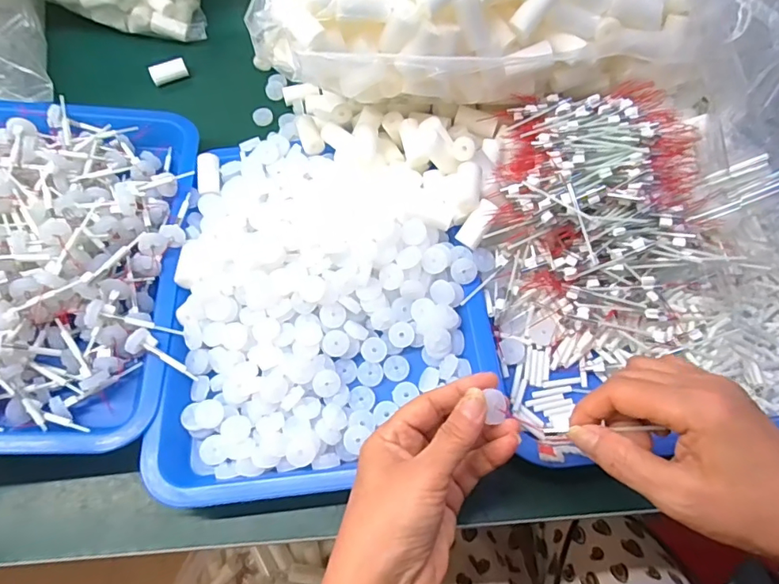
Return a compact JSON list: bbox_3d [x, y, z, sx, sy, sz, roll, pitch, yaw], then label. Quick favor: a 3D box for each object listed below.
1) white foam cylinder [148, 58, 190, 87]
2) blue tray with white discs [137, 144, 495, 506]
[{"bbox_3d":[-0.258,-0.259,0.588,0.041,0.020,0.017,-29,65,-12],"label":"white foam cylinder"},{"bbox_3d":[-0.053,-0.002,0.411,0.254,0.050,0.316,-3,62,1],"label":"blue tray with white discs"}]

